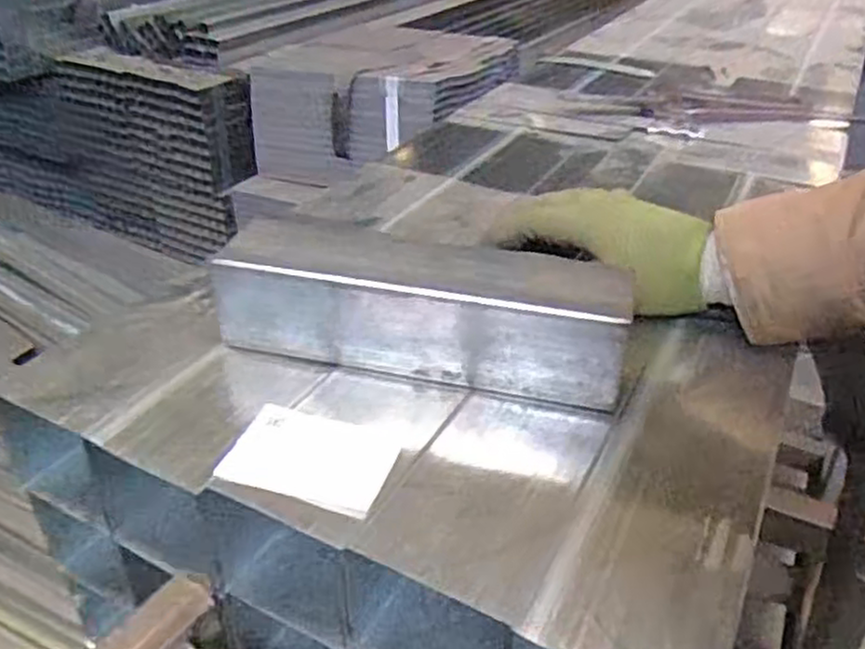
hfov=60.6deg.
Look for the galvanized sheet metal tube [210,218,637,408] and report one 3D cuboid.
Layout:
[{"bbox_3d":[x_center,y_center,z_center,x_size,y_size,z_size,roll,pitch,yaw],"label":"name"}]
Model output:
[{"bbox_3d":[-0.006,-0.011,0.430,0.227,0.061,0.061,10,34,12],"label":"galvanized sheet metal tube"}]

